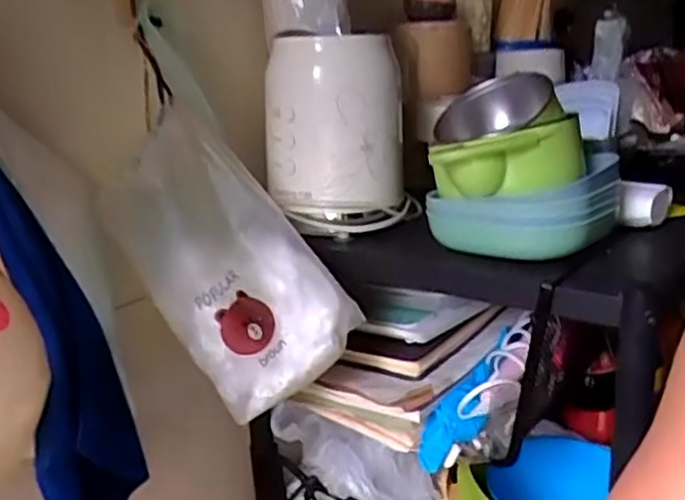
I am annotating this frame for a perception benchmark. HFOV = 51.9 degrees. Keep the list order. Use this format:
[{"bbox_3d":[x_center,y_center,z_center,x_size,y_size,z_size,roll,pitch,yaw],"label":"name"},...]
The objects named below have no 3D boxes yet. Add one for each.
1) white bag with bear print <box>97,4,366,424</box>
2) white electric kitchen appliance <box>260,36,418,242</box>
[{"bbox_3d":[-0.106,-0.031,0.555,0.132,0.310,0.051,-24,0,-32],"label":"white bag with bear print"},{"bbox_3d":[-0.004,-0.116,0.673,0.128,0.168,0.143,-6,24,4],"label":"white electric kitchen appliance"}]

